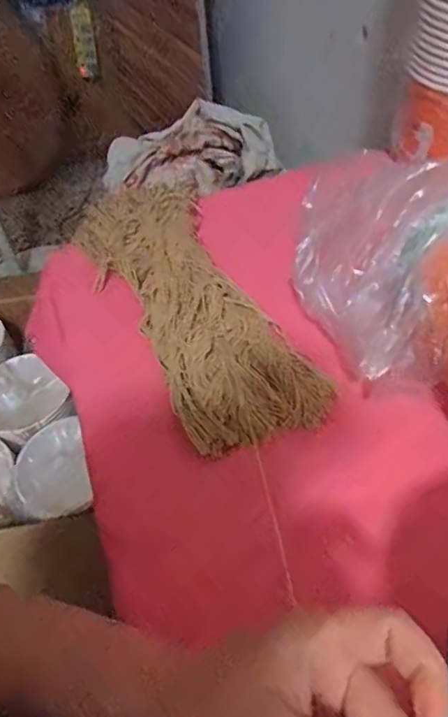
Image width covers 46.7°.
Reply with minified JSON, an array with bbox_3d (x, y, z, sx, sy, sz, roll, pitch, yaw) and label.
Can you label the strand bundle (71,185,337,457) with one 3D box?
[{"bbox_3d":[-0.042,-0.069,0.515,0.127,0.045,0.343,-22,52,-14],"label":"strand bundle"}]

